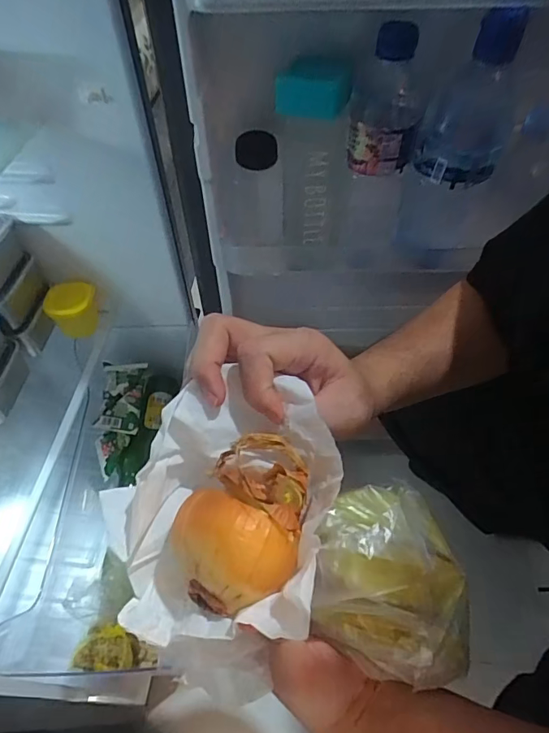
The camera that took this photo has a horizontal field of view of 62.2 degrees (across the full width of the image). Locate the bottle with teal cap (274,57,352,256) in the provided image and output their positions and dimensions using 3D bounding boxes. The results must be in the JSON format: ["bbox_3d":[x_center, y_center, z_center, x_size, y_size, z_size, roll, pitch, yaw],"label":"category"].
[{"bbox_3d":[0.038,-0.193,0.448,0.064,0.193,0.073,6,53,5],"label":"bottle with teal cap"}]

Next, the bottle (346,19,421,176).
[{"bbox_3d":[0.097,-0.231,0.390,0.059,0.113,0.052,9,53,7],"label":"bottle"}]

